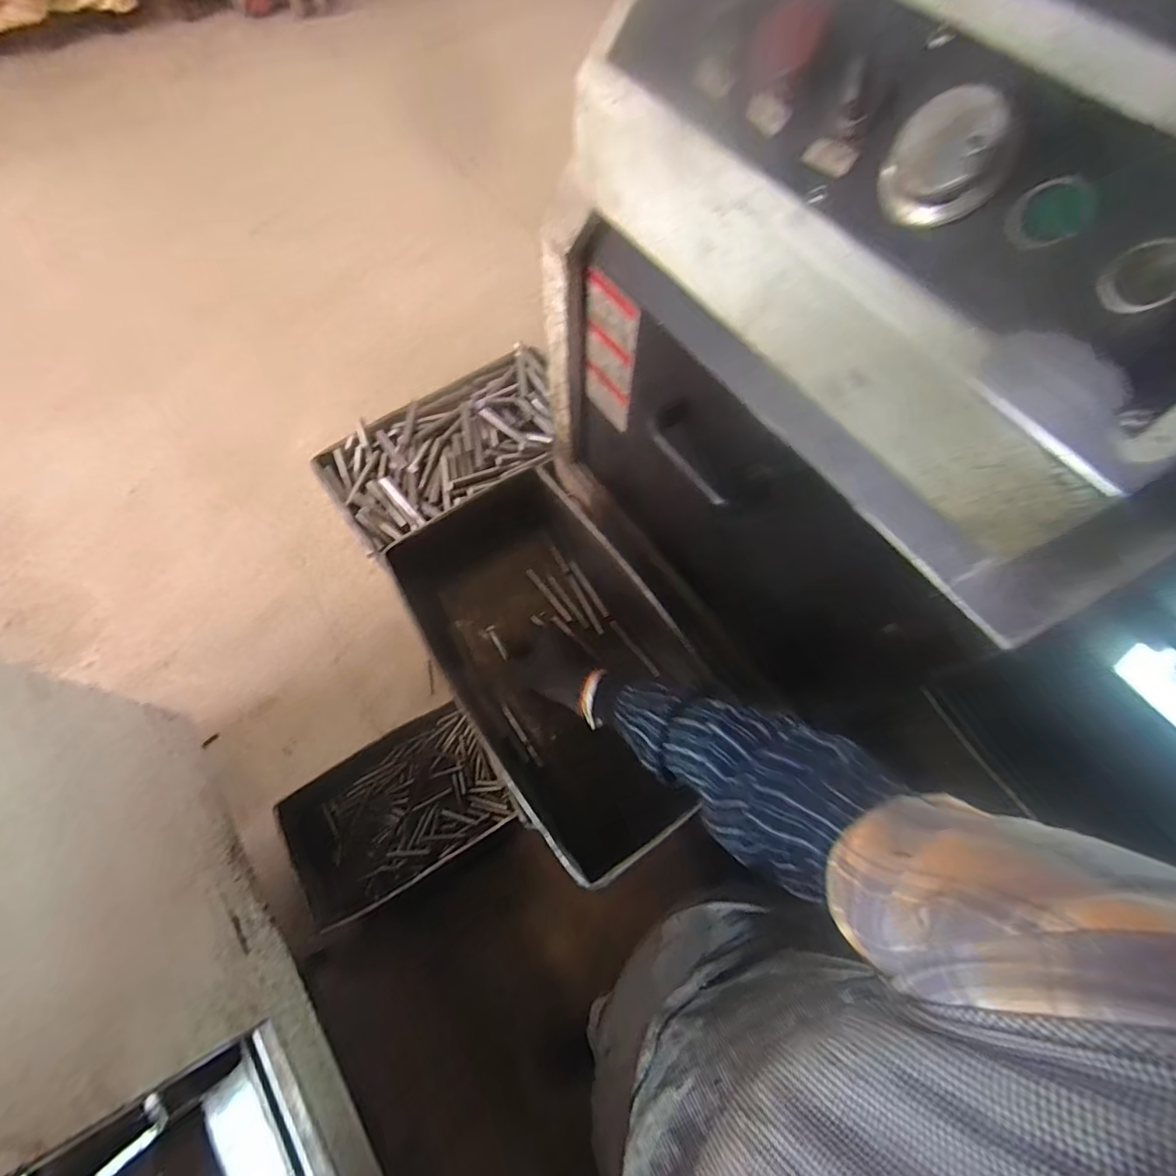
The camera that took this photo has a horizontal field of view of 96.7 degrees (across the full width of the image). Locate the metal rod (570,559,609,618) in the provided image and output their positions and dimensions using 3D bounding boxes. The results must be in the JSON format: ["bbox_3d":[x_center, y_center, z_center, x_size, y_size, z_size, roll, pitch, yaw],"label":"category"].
[{"bbox_3d":[0.001,0.001,0.774,0.011,0.009,0.101,-29,70,-13],"label":"metal rod"}]

